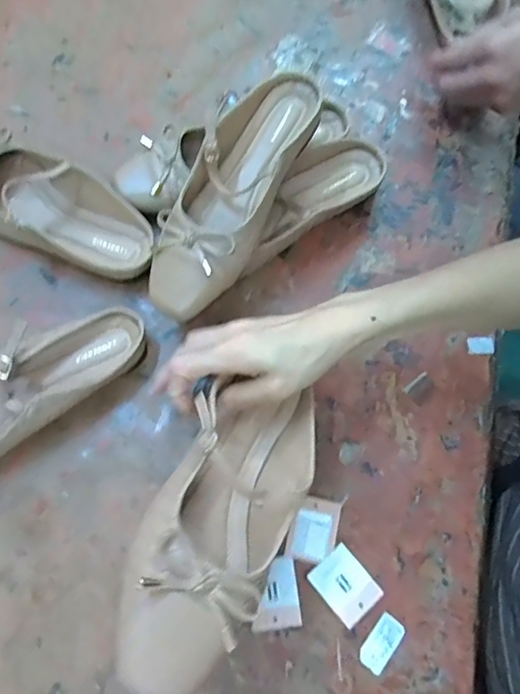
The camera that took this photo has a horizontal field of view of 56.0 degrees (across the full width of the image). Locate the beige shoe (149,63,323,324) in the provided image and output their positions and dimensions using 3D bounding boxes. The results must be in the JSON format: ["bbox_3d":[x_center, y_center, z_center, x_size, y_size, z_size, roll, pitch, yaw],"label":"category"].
[{"bbox_3d":[-0.021,-0.140,0.424,0.081,0.056,0.243,24,73,7],"label":"beige shoe"}]

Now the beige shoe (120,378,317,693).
[{"bbox_3d":[-0.023,0.106,0.325,0.092,0.061,0.195,27,47,8],"label":"beige shoe"}]

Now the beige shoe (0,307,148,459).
[{"bbox_3d":[-0.209,0.039,0.418,0.236,0.045,0.087,-33,75,-11],"label":"beige shoe"}]

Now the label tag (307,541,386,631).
[{"bbox_3d":[0.069,0.191,0.393,0.040,0.004,0.051,-39,76,-12],"label":"label tag"}]

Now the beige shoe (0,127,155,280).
[{"bbox_3d":[-0.215,-0.143,0.476,0.255,0.052,0.101,27,73,8],"label":"beige shoe"}]

